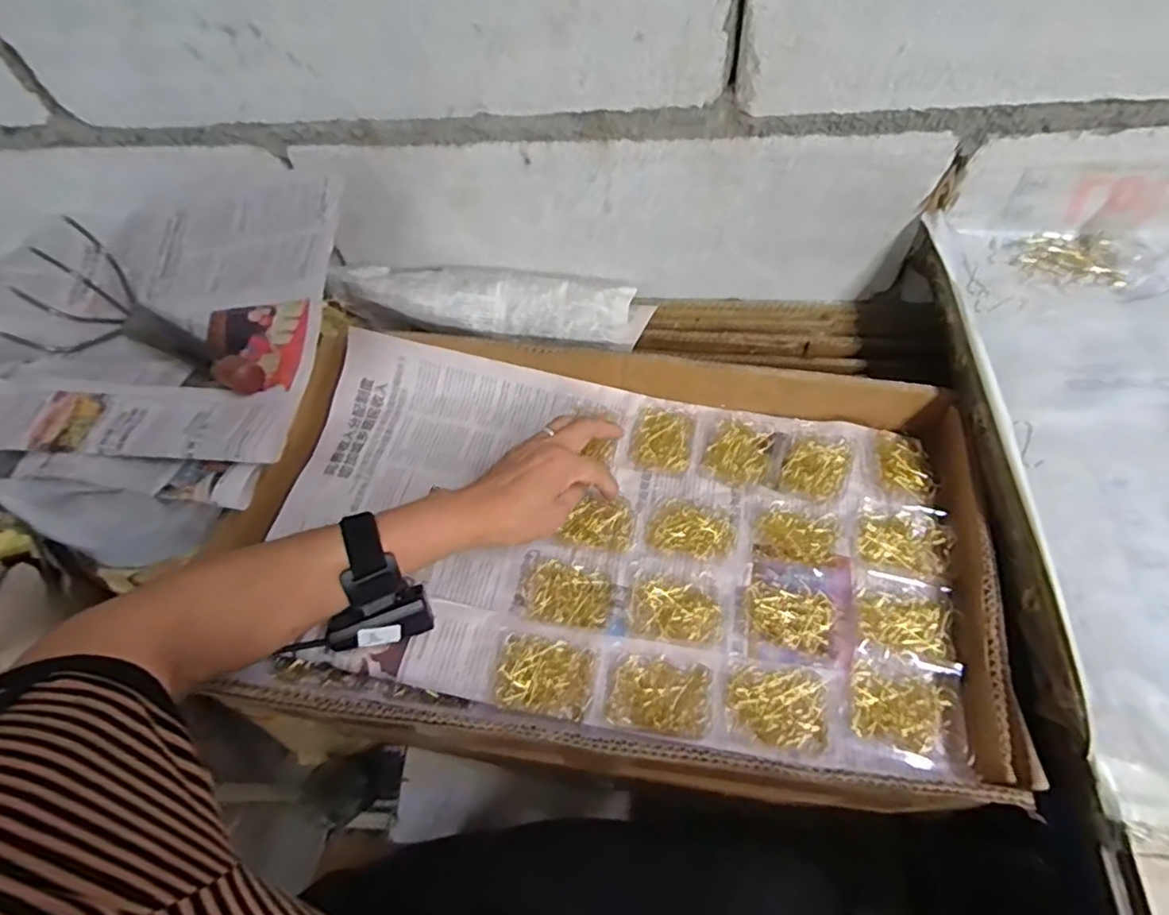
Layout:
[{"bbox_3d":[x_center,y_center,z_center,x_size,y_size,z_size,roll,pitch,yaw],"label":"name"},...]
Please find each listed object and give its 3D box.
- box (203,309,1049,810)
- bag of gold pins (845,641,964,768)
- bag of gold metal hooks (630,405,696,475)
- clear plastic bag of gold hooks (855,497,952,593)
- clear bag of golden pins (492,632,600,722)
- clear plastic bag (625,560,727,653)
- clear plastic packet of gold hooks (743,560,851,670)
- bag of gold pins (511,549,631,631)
[{"bbox_3d":[0.019,0.057,0.492,0.575,0.057,0.361,5,61,6],"label":"box"},{"bbox_3d":[0.222,0.170,0.420,0.075,0.011,0.069,18,63,15],"label":"bag of gold pins"},{"bbox_3d":[0.072,-0.018,0.558,0.054,0.008,0.066,8,61,10],"label":"bag of gold metal hooks"},{"bbox_3d":[0.256,0.068,0.490,0.069,0.010,0.067,17,63,15],"label":"clear plastic bag of gold hooks"},{"bbox_3d":[-0.027,0.157,0.439,0.069,0.011,0.053,9,61,11],"label":"clear bag of golden pins"},{"bbox_3d":[0.071,0.113,0.471,0.076,0.013,0.062,6,61,9],"label":"clear plastic bag"},{"bbox_3d":[0.161,0.118,0.465,0.076,0.010,0.074,7,61,10],"label":"clear plastic packet of gold hooks"},{"bbox_3d":[-0.012,0.104,0.473,0.085,0.008,0.053,14,62,13],"label":"bag of gold pins"}]

